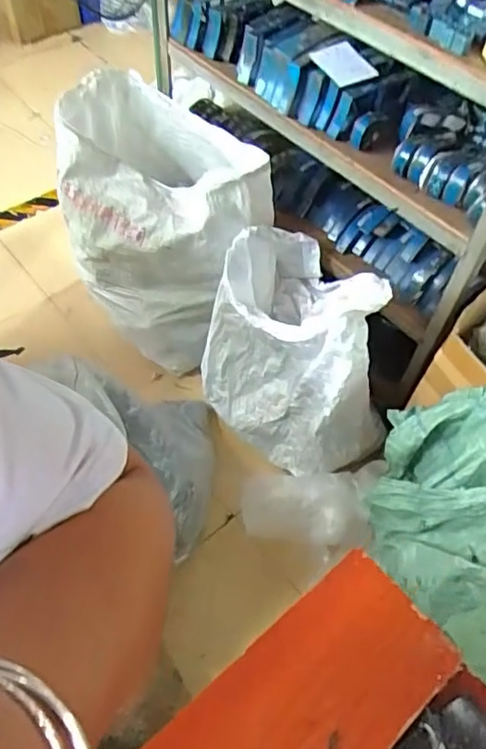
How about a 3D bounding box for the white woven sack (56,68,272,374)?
[{"bbox_3d":[-0.223,-0.374,1.614,0.441,0.651,0.499,-36,64,-23],"label":"white woven sack"}]

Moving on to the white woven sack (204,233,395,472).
[{"bbox_3d":[0.122,-0.047,1.452,0.341,0.533,0.473,-26,61,-18],"label":"white woven sack"}]

